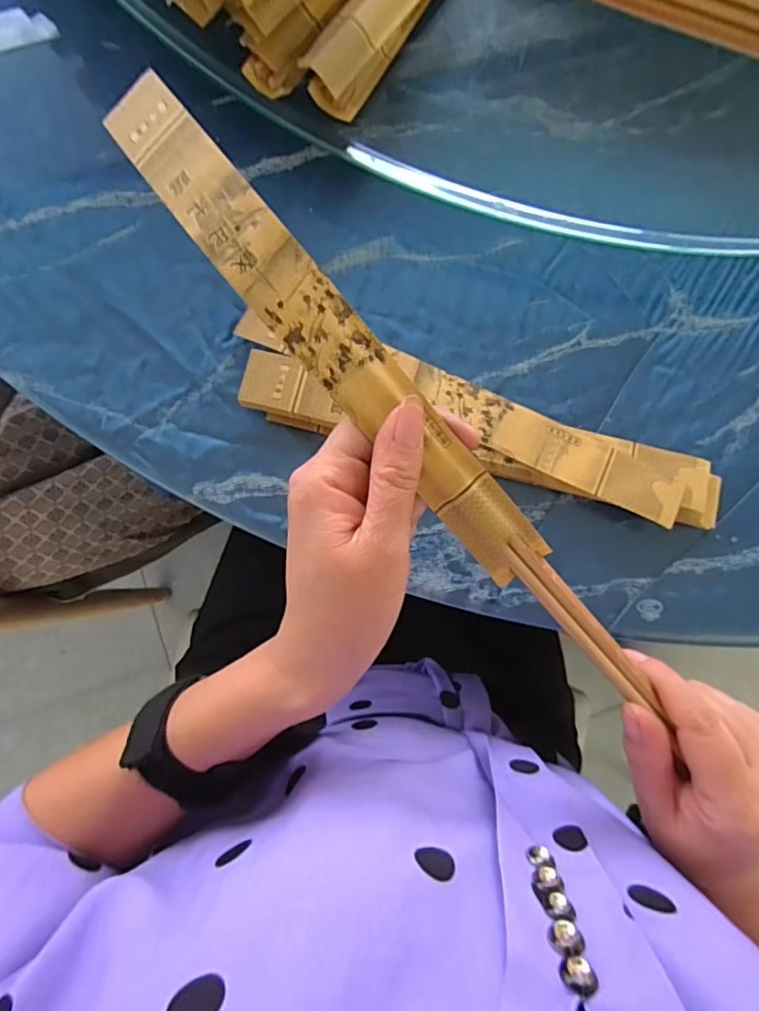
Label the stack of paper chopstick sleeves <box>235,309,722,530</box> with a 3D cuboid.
[{"bbox_3d":[0.058,-0.043,0.316,0.282,0.021,0.056,16,82,-2],"label":"stack of paper chopstick sleeves"}]

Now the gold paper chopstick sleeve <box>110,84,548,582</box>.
[{"bbox_3d":[-0.022,-0.070,0.225,0.029,0.025,0.251,-41,93,-8],"label":"gold paper chopstick sleeve"}]

